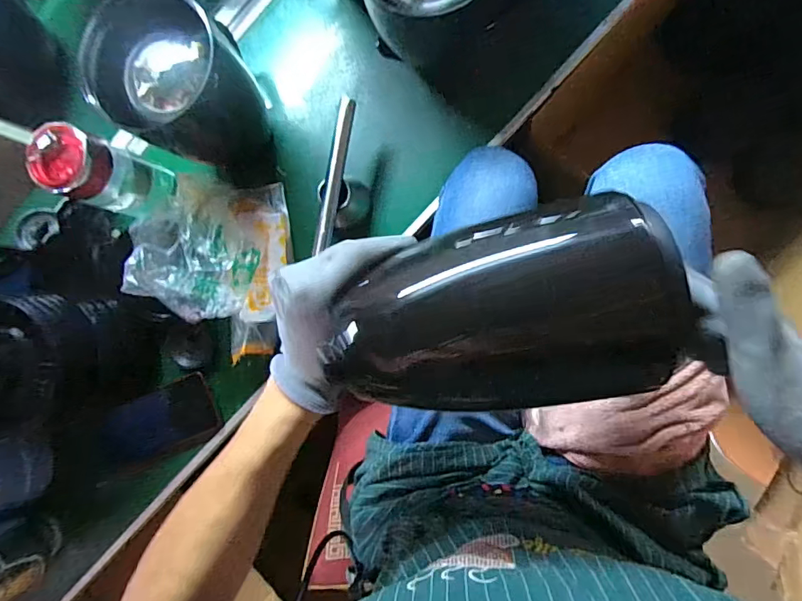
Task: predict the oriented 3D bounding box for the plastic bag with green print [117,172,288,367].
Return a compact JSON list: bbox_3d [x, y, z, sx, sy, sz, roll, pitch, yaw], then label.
[{"bbox_3d":[-0.205,-0.039,0.525,0.136,0.109,0.195,-1,89,9],"label":"plastic bag with green print"}]

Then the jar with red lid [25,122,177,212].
[{"bbox_3d":[-0.309,-0.131,0.510,0.059,0.130,0.064,0,89,9],"label":"jar with red lid"}]

